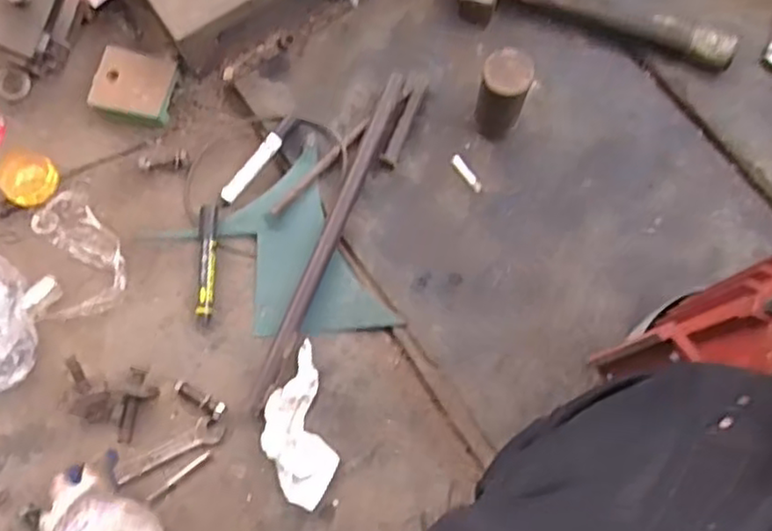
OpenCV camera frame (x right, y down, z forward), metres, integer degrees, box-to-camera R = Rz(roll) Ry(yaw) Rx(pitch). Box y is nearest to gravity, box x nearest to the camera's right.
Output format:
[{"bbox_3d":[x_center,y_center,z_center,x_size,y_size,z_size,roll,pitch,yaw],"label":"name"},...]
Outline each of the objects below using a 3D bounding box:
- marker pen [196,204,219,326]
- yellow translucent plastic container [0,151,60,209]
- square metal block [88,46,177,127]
[{"bbox_3d":[-0.194,-0.002,0.753,0.018,0.018,0.129,0,75,1],"label":"marker pen"},{"bbox_3d":[-0.399,-0.096,0.771,0.063,0.021,0.059,0,75,1],"label":"yellow translucent plastic container"},{"bbox_3d":[-0.287,-0.205,0.794,0.085,0.030,0.073,11,76,4],"label":"square metal block"}]

